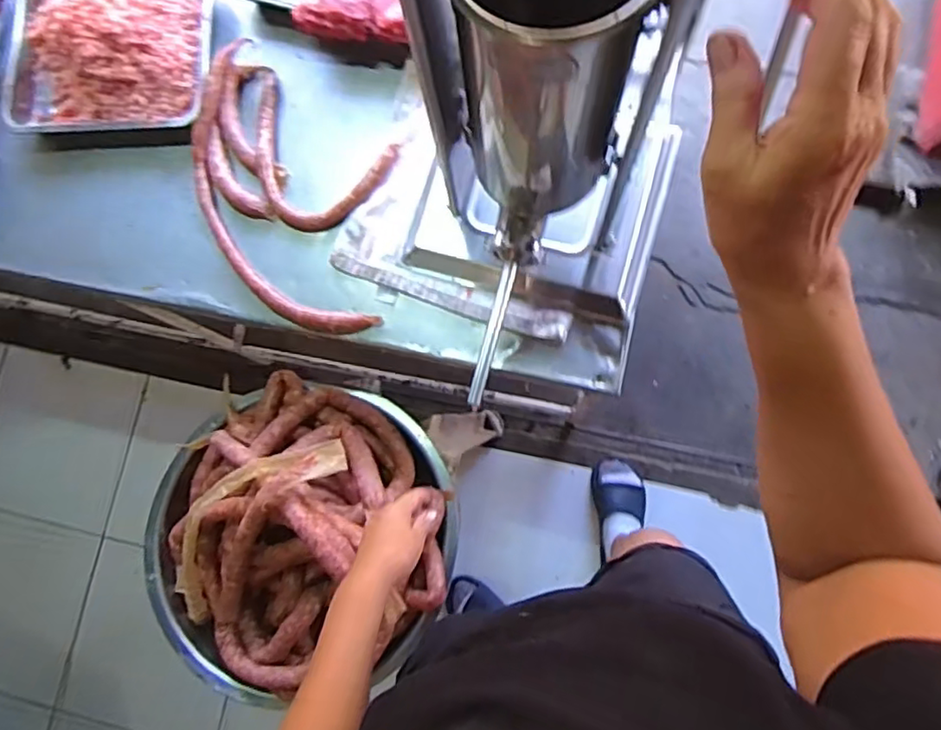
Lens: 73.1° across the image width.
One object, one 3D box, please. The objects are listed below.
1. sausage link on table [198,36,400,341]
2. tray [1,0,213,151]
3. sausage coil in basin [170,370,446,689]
[{"bbox_3d":[-0.245,-0.228,0.861,0.403,0.050,0.266,38,88,9],"label":"sausage link on table"},{"bbox_3d":[-0.528,-0.457,0.884,0.308,0.079,0.273,1,82,5],"label":"tray"},{"bbox_3d":[-0.243,0.237,0.868,0.374,0.175,0.365,44,92,9],"label":"sausage coil in basin"}]

